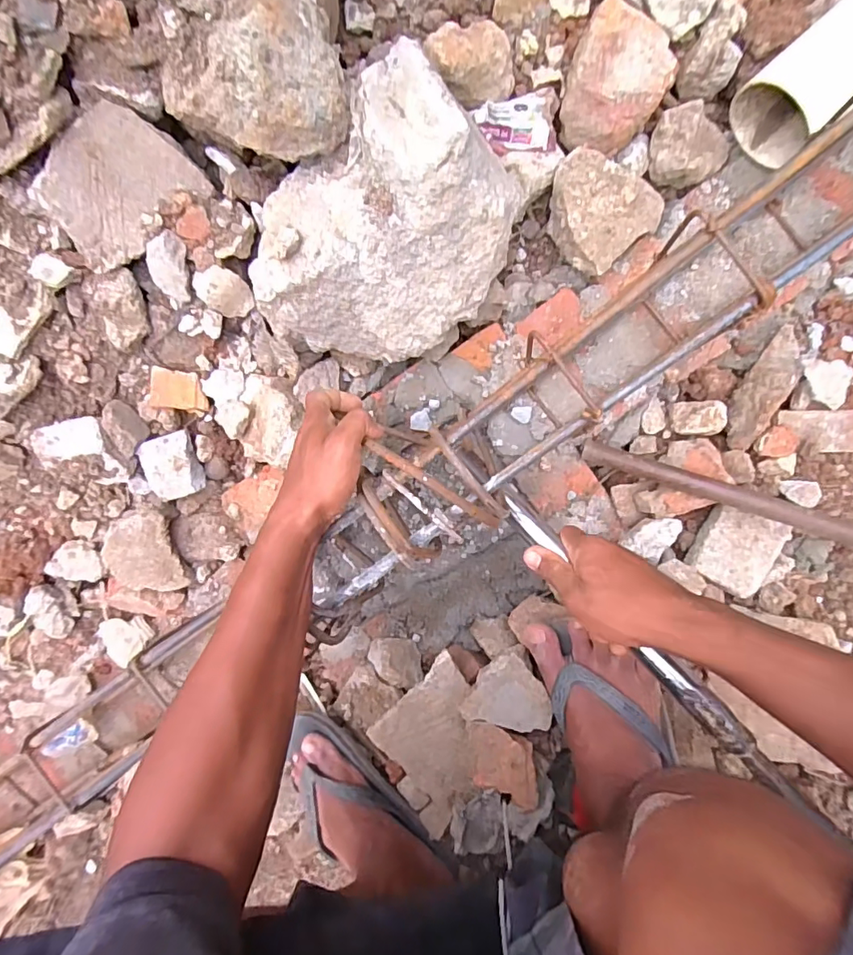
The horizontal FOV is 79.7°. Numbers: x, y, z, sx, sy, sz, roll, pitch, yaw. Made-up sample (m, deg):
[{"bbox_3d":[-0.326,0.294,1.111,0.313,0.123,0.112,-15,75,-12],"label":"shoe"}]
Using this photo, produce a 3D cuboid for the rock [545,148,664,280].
[{"bbox_3d":[0.179,-0.283,0.536,0.100,0.045,0.108,1,95,8],"label":"rock"}]

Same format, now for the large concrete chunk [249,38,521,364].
[{"bbox_3d":[-0.042,-0.219,0.485,0.255,0.114,0.179,-38,89,10],"label":"large concrete chunk"}]

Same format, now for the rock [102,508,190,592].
[{"bbox_3d":[-0.350,0.089,0.632,0.078,0.077,0.116,5,96,8],"label":"rock"}]

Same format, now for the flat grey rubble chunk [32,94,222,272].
[{"bbox_3d":[-0.299,-0.276,0.494,0.137,0.033,0.101,-43,122,8],"label":"flat grey rubble chunk"}]

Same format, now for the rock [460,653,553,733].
[{"bbox_3d":[0.090,0.228,0.546,0.089,0.031,0.067,10,97,7],"label":"rock"}]

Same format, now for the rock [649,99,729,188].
[{"bbox_3d":[0.266,-0.336,0.519,0.073,0.043,0.074,1,95,8],"label":"rock"}]

